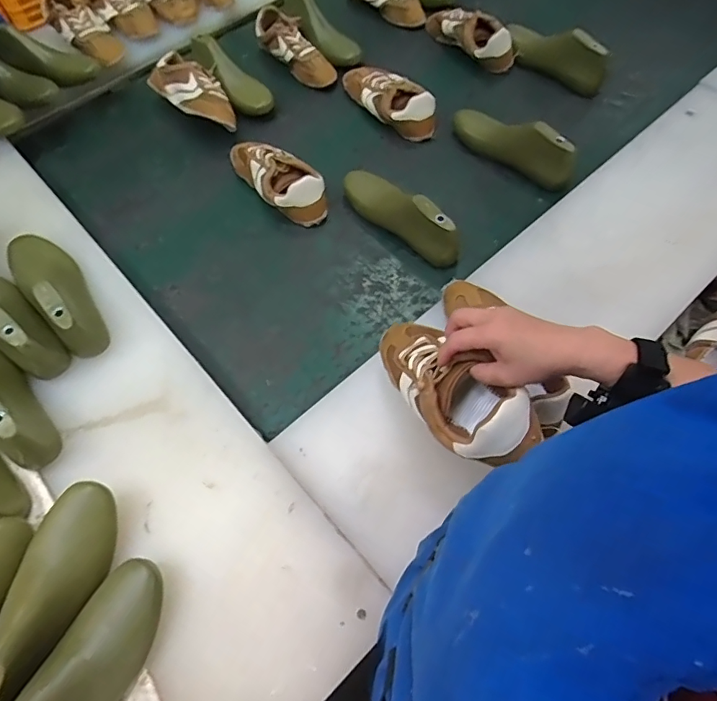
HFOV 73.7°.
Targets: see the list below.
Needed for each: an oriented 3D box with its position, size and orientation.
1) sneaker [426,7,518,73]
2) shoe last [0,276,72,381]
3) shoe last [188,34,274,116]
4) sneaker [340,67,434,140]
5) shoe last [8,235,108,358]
[{"bbox_3d":[0.239,-0.682,1.036,0.220,0.072,0.070,38,69,19],"label":"sneaker"},{"bbox_3d":[-0.493,-0.058,0.647,0.252,0.080,0.076,34,69,17],"label":"shoe last"},{"bbox_3d":[-0.263,-0.558,0.964,0.233,0.078,0.069,45,69,8],"label":"shoe last"},{"bbox_3d":[0.058,-0.497,0.939,0.091,0.065,0.241,-32,66,-15],"label":"sneaker"},{"bbox_3d":[-0.428,-0.097,0.669,0.232,0.076,0.080,41,71,19],"label":"shoe last"}]

